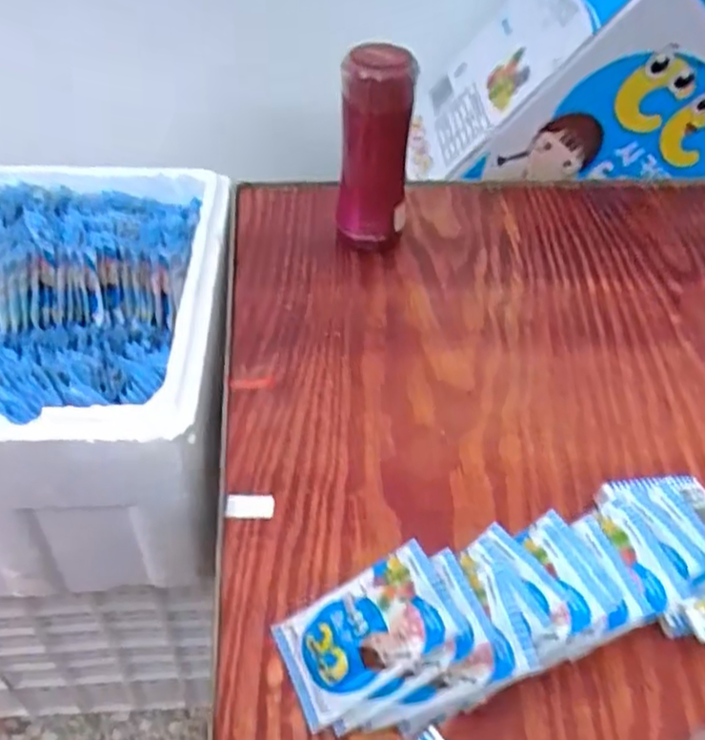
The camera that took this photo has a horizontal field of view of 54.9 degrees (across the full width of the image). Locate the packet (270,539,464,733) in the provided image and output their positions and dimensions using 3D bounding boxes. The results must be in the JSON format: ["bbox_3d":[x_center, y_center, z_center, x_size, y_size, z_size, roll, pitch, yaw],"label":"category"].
[{"bbox_3d":[0.007,0.150,0.393,0.102,0.010,0.063,-33,48,0],"label":"packet"}]

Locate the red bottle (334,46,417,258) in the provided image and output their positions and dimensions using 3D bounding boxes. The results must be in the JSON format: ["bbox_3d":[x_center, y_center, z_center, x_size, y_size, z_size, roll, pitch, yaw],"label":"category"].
[{"bbox_3d":[0.020,-0.205,0.656,0.063,0.188,0.063,1,44,-2],"label":"red bottle"}]

